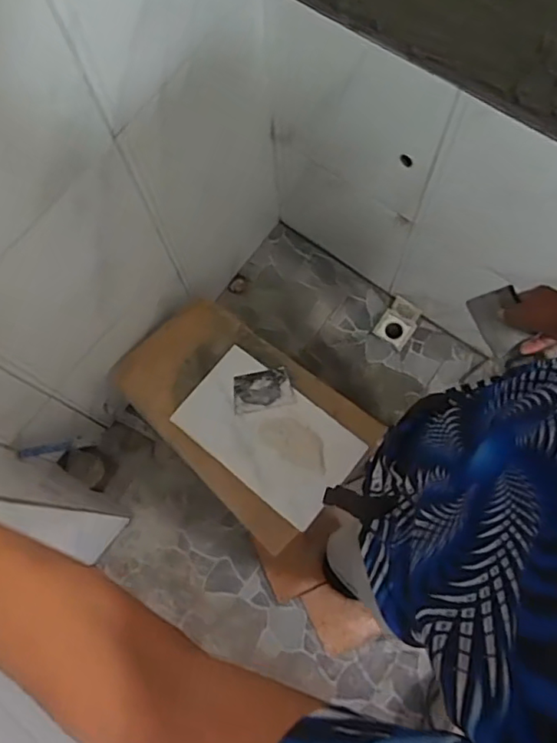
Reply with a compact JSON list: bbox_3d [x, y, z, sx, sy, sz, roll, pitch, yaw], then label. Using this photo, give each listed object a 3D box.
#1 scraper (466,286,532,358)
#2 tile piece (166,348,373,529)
[{"bbox_3d":[0.325,-0.074,0.836,0.016,0.093,0.095,-23,83,-18],"label":"scraper"},{"bbox_3d":[-0.022,0.132,1.243,0.377,0.013,0.229,37,76,14],"label":"tile piece"}]

